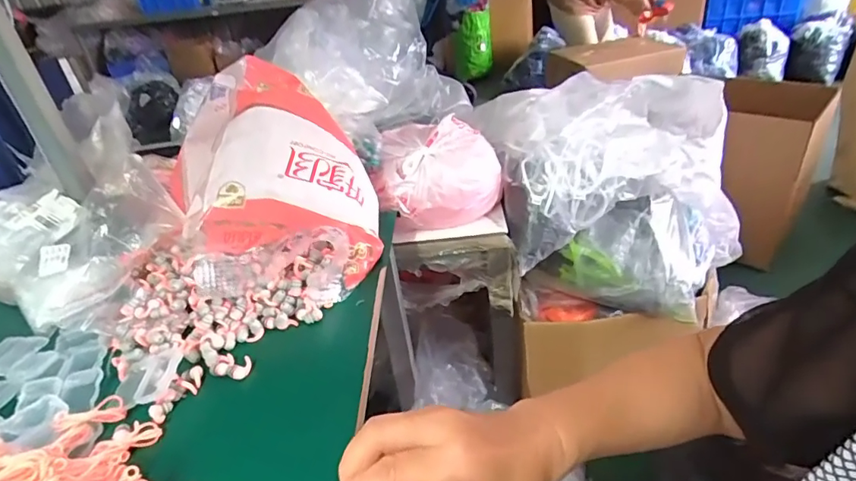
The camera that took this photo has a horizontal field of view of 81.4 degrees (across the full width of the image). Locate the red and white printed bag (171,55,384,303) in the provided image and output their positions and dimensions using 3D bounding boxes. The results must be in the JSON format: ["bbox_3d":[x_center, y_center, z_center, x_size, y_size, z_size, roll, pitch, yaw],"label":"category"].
[{"bbox_3d":[-0.202,-0.077,0.655,0.241,0.210,0.299,-20,34,-18],"label":"red and white printed bag"}]

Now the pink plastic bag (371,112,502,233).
[{"bbox_3d":[0.016,-0.124,0.859,0.206,0.119,0.192,-5,32,3],"label":"pink plastic bag"}]

